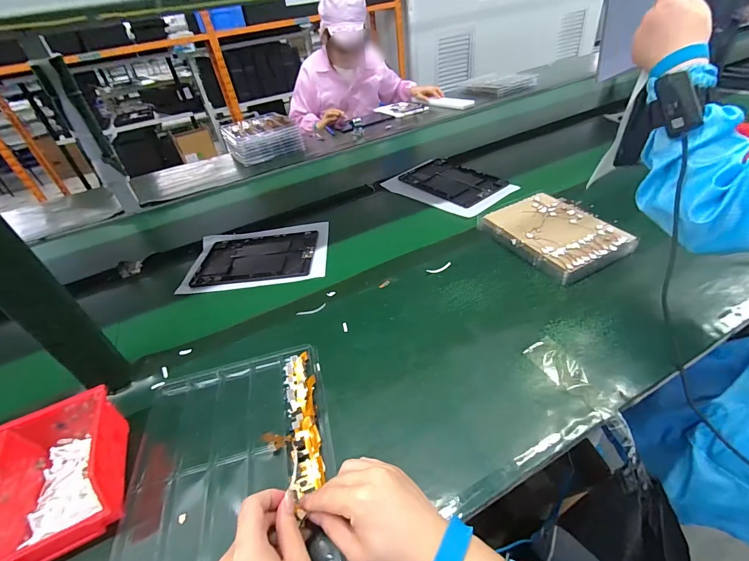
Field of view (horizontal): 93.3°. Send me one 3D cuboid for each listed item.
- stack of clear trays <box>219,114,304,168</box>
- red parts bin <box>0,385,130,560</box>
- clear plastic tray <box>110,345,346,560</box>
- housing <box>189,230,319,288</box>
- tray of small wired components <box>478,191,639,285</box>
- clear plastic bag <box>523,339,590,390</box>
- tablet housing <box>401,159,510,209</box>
[{"bbox_3d":[-0.401,-0.507,1.281,0.246,0.100,0.216,-23,40,-18],"label":"stack of clear trays"},{"bbox_3d":[-0.330,0.200,0.374,0.109,0.064,0.150,-20,39,-14],"label":"red parts bin"},{"bbox_3d":[-0.160,0.201,0.401,0.219,0.025,0.270,-14,38,-7],"label":"clear plastic tray"},{"bbox_3d":[-0.239,-0.047,0.721,0.233,0.011,0.166,-5,38,4],"label":"housing"},{"bbox_3d":[0.320,-0.086,0.638,0.170,0.038,0.218,-20,39,-14],"label":"tray of small wired components"},{"bbox_3d":[0.231,0.104,0.445,0.048,0.004,0.071,-21,40,-15],"label":"clear plastic bag"},{"bbox_3d":[0.190,-0.251,0.883,0.155,0.008,0.249,-27,42,-22],"label":"tablet housing"}]

